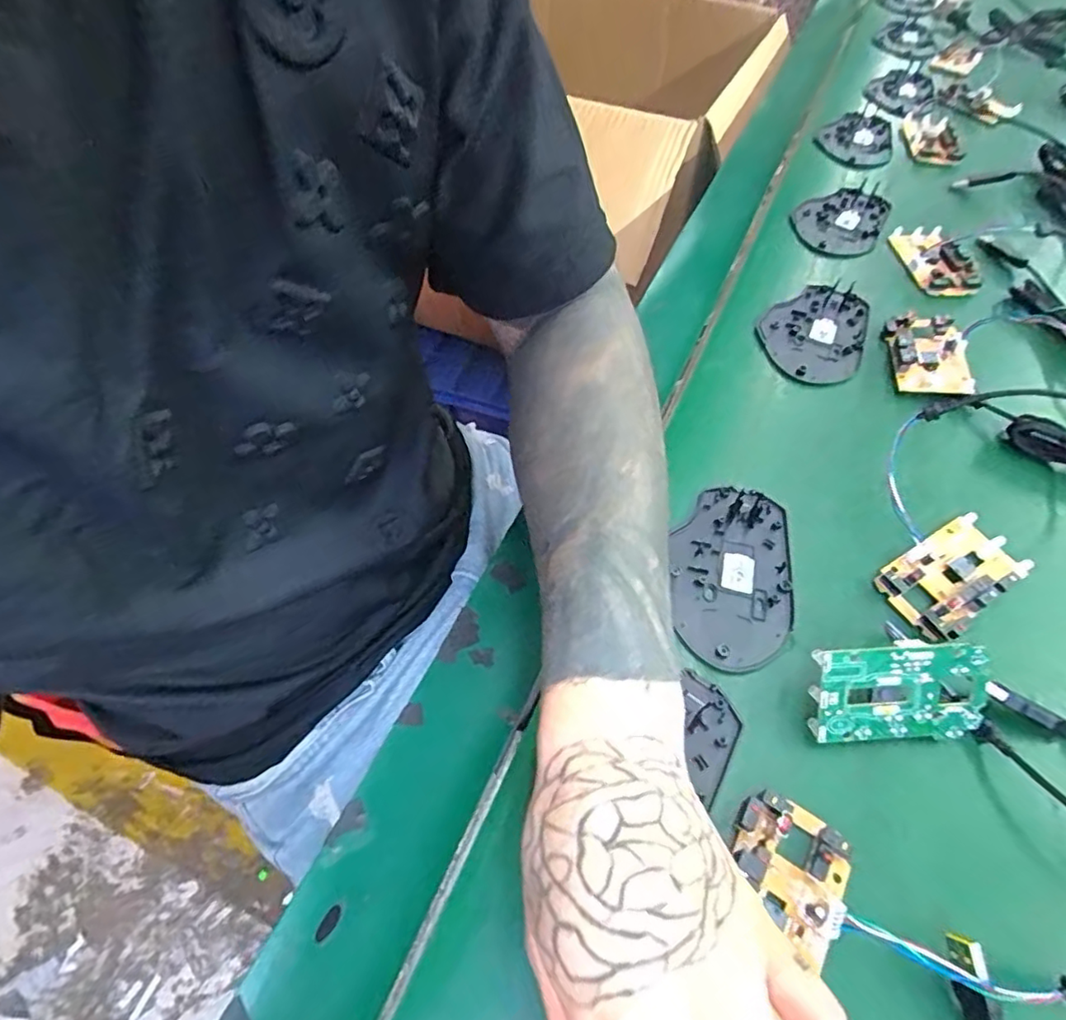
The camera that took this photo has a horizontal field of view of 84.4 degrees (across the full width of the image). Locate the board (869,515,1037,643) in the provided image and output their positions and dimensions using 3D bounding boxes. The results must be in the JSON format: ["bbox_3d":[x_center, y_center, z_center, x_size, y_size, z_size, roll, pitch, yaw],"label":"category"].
[{"bbox_3d":[0.230,0.035,0.322,0.079,0.013,0.045,-26,62,-18],"label":"board"}]

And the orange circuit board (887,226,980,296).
[{"bbox_3d":[0.333,-0.210,0.489,0.046,0.017,0.085,-1,57,-3],"label":"orange circuit board"}]

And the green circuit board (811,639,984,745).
[{"bbox_3d":[0.172,0.083,0.271,0.085,0.009,0.046,-1,100,-4],"label":"green circuit board"}]

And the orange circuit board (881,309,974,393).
[{"bbox_3d":[0.277,-0.108,0.412,0.046,0.016,0.075,7,57,2],"label":"orange circuit board"}]

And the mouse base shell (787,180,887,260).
[{"bbox_3d":[0.271,-0.258,0.524,0.074,0.012,0.114,25,59,13],"label":"mouse base shell"}]

